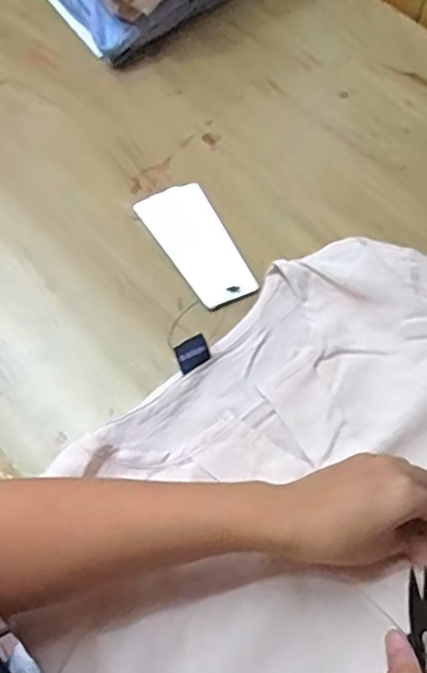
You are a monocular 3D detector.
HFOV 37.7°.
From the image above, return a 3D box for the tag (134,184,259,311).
[{"bbox_3d":[-0.013,-0.075,0.506,0.055,0.005,0.119,-28,66,-10],"label":"tag"}]

